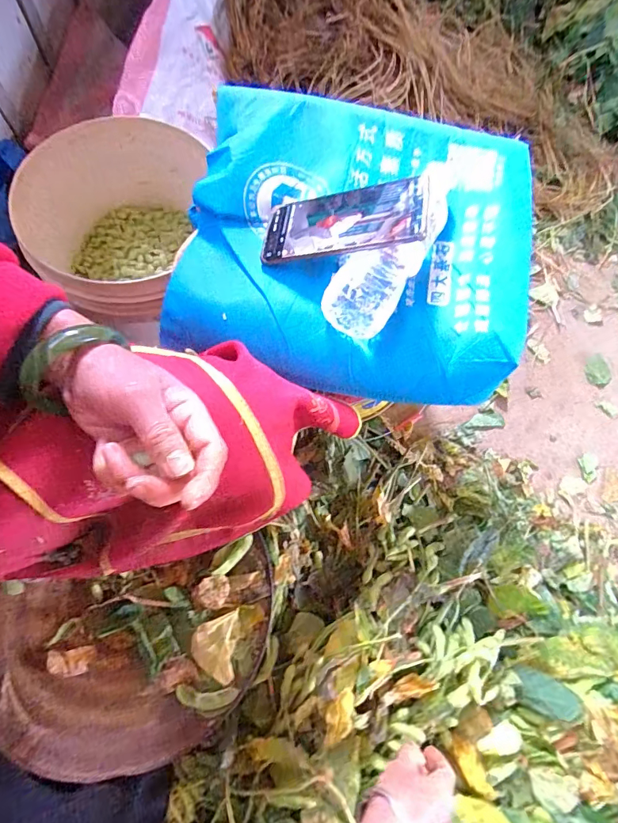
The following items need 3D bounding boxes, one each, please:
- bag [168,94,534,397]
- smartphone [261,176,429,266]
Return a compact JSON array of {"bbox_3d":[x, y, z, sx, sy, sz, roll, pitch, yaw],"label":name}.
[{"bbox_3d":[0.048,-0.189,0.466,0.362,0.093,0.317,10,72,-1],"label":"bag"},{"bbox_3d":[0.031,-0.185,0.431,0.163,0.011,0.074,0,68,23],"label":"smartphone"}]

